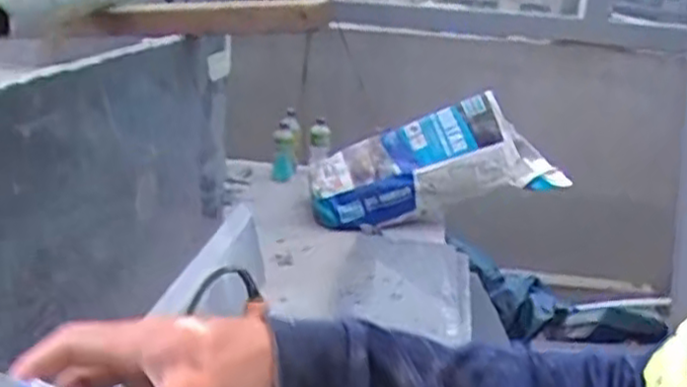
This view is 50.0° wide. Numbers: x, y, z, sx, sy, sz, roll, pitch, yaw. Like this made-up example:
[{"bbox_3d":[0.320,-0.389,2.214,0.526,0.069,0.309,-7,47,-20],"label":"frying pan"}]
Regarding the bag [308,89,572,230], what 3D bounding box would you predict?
[{"bbox_3d":[0.199,-0.080,1.640,0.547,0.238,0.148,-13,21,-10],"label":"bag"}]

